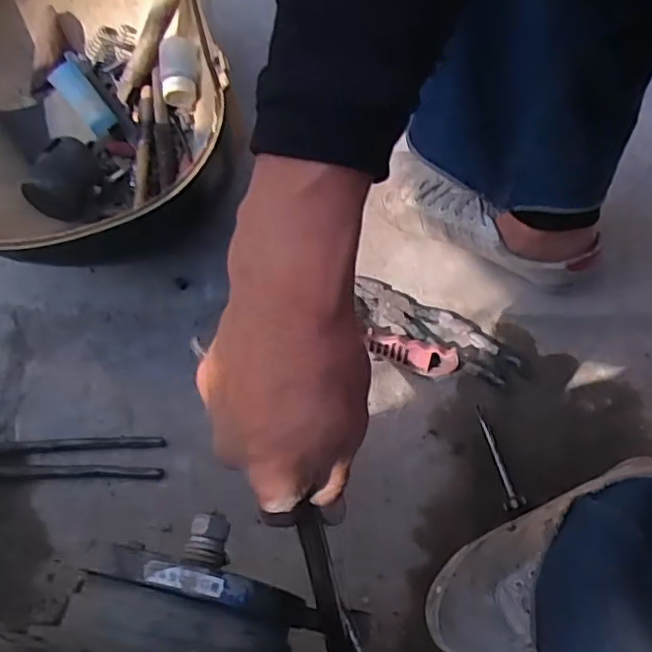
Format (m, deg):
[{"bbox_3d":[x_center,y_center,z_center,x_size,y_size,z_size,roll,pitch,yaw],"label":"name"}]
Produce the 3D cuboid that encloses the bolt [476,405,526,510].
[{"bbox_3d":[0.170,0.127,0.596,0.018,0.008,0.103,-12,67,-3],"label":"bolt"}]

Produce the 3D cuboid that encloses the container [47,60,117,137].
[{"bbox_3d":[-0.277,-0.263,0.694,0.035,0.025,0.099,-39,74,-14],"label":"container"}]

